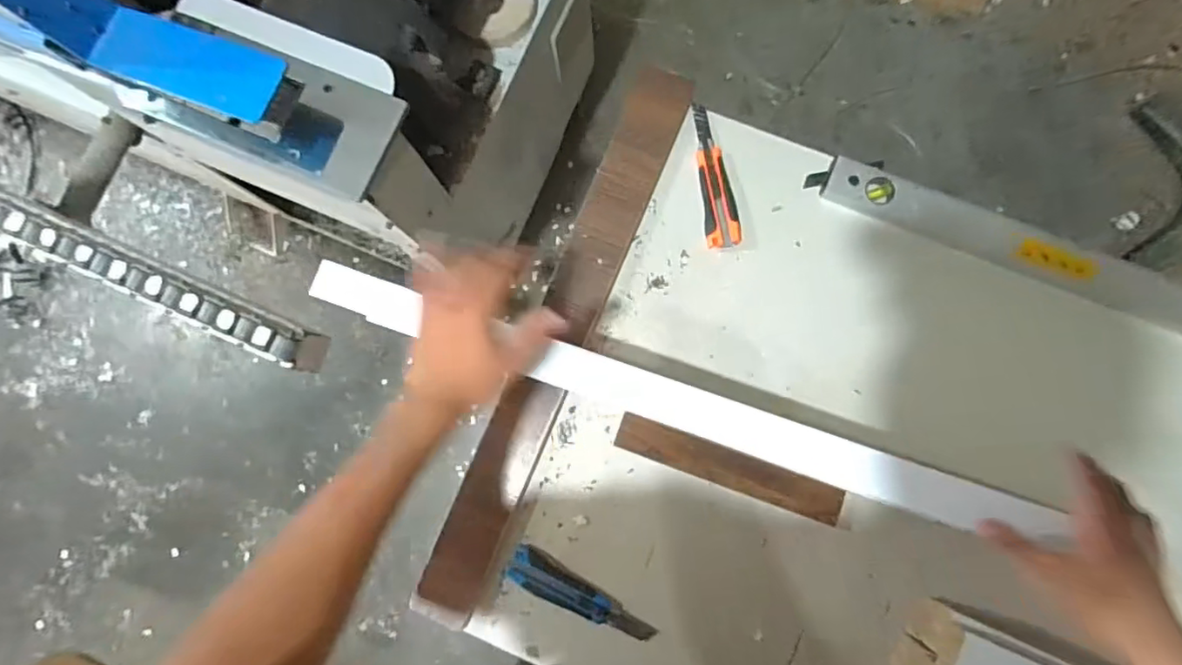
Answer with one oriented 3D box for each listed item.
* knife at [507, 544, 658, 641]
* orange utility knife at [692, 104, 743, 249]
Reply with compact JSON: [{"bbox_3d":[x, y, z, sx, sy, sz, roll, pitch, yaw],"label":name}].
[{"bbox_3d":[-0.011,0.306,0.671,0.178,0.023,0.043,31,85,5],"label":"knife"},{"bbox_3d":[0.156,-0.199,0.732,0.043,0.010,0.190,-6,82,1],"label":"orange utility knife"}]

